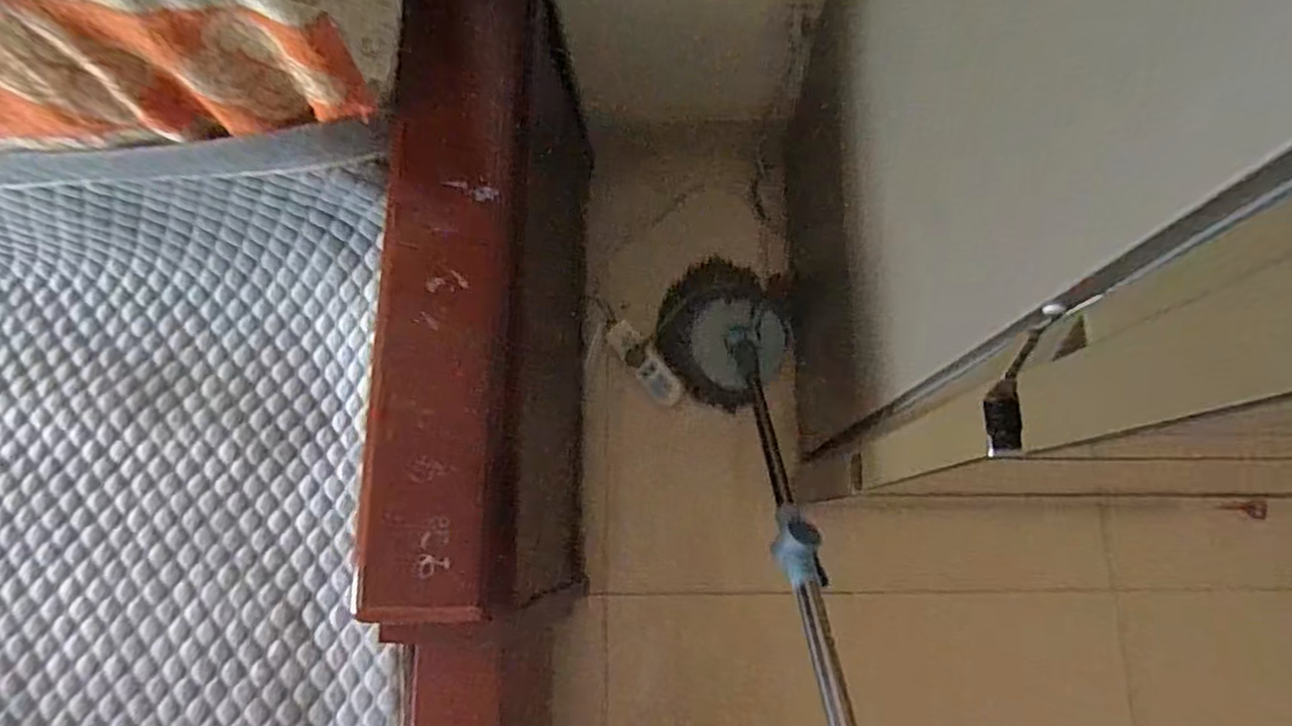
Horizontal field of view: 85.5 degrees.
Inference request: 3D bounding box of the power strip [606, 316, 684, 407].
[{"bbox_3d":[-0.002,0.000,1.177,0.050,0.028,0.160,-41,78,-8],"label":"power strip"}]

